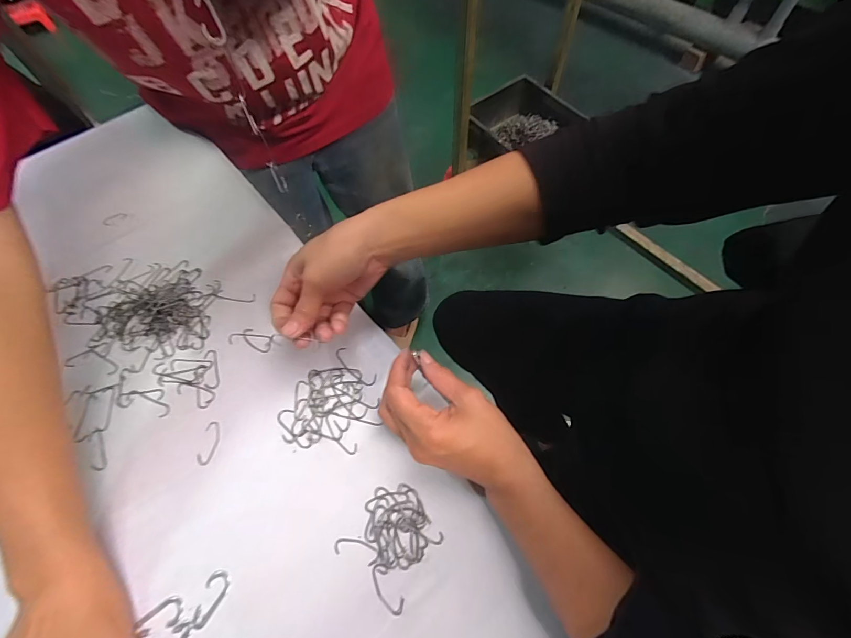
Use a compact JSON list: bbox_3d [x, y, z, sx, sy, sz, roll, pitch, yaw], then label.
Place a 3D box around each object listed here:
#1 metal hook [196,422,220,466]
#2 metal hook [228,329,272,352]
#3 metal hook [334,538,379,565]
[{"bbox_3d":[-0.194,0.111,0.343,0.015,0.004,0.037,2,63,2],"label":"metal hook"},{"bbox_3d":[-0.178,0.020,0.388,0.046,0.004,0.019,13,64,8],"label":"metal hook"},{"bbox_3d":[-0.055,0.182,0.302,0.035,0.004,0.014,14,64,8],"label":"metal hook"}]

